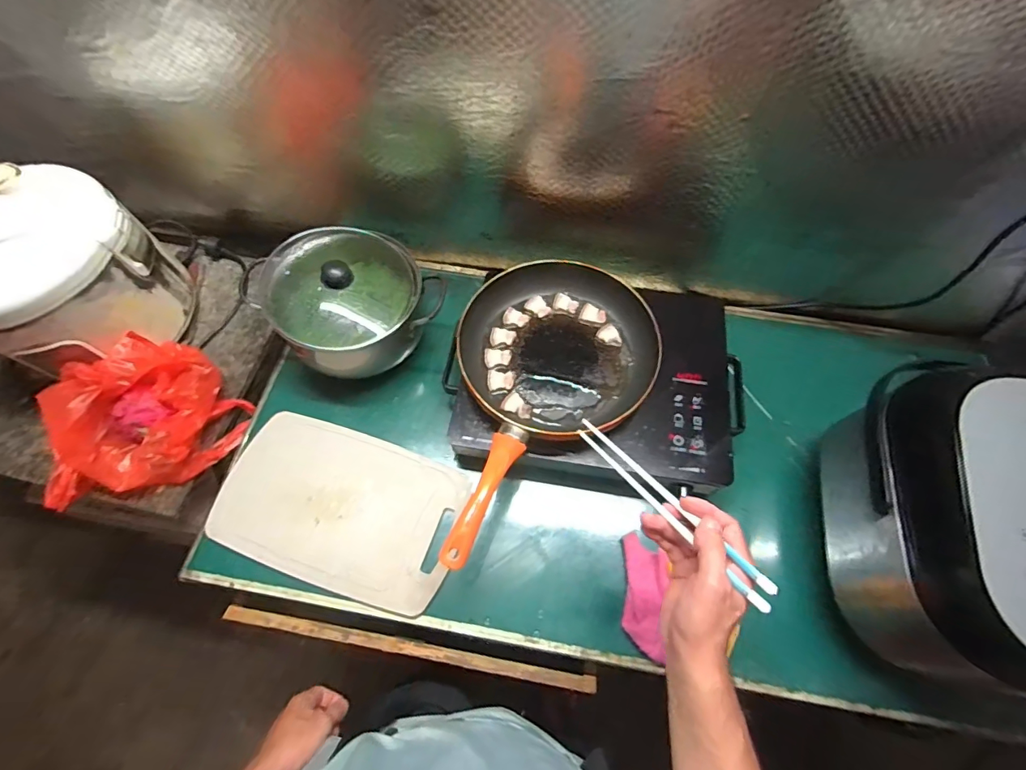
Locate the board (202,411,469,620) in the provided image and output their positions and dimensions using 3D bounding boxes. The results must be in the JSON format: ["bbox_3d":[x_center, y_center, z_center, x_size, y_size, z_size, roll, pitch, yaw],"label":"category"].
[{"bbox_3d":[-0.243,0.168,0.652,0.330,0.015,0.203,16,65,7],"label":"board"}]

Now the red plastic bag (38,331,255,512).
[{"bbox_3d":[-0.553,0.052,0.678,0.261,0.109,0.191,-27,67,-14],"label":"red plastic bag"}]

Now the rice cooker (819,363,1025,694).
[{"bbox_3d":[0.528,0.155,0.502,0.265,0.199,0.308,14,64,6],"label":"rice cooker"}]

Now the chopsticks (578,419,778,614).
[{"bbox_3d":[0.146,0.114,0.446,0.023,0.009,0.233,-31,44,-15],"label":"chopsticks"}]

